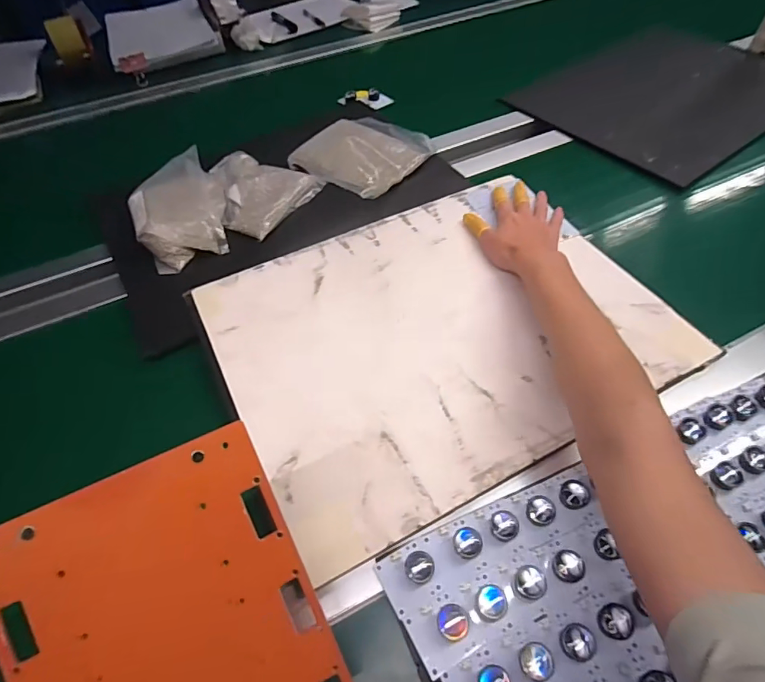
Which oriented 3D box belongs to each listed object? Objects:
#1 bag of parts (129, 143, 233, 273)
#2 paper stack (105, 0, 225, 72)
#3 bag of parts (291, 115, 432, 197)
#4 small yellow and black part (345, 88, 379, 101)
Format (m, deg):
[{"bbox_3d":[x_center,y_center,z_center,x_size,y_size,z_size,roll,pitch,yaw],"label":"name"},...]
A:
[{"bbox_3d":[-0.277,-0.179,0.622,0.119,0.053,0.164,-21,56,-12],"label":"bag of parts"},{"bbox_3d":[-0.483,-0.671,0.995,0.220,0.043,0.280,-23,57,-14],"label":"paper stack"},{"bbox_3d":[-0.029,-0.290,0.710,0.169,0.028,0.167,32,62,23],"label":"bag of parts"},{"bbox_3d":[-0.037,-0.462,0.859,0.063,0.013,0.024,6,53,6],"label":"small yellow and black part"}]

